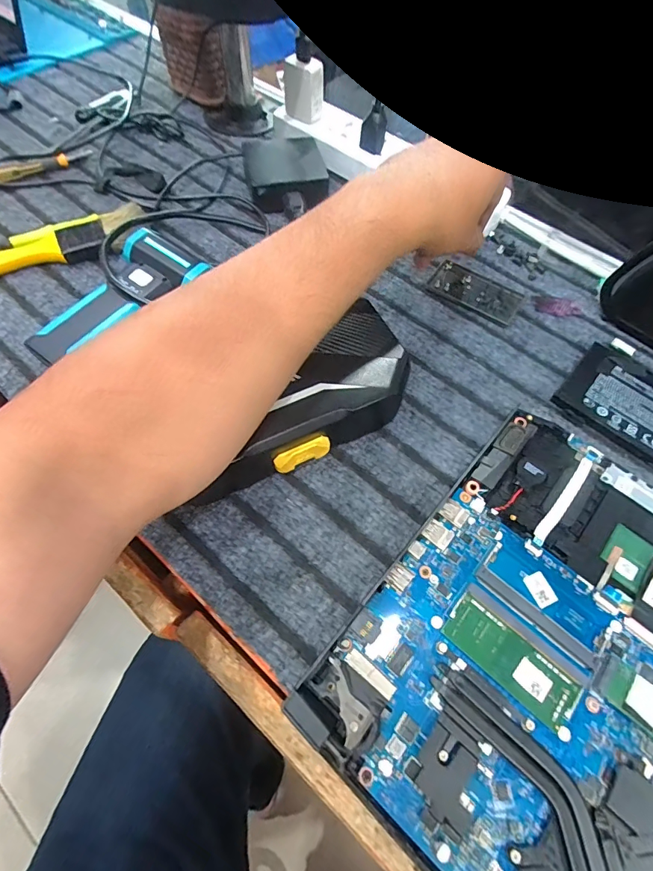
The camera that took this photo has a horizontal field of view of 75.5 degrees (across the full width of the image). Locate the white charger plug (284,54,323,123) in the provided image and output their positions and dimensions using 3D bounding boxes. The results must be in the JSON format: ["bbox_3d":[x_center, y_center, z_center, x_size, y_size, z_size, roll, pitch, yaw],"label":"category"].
[{"bbox_3d":[-0.022,-0.345,0.425,0.031,0.052,0.024,40,67,17],"label":"white charger plug"}]

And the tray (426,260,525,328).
[{"bbox_3d":[0.133,-0.128,0.374,0.078,0.005,0.045,29,63,14],"label":"tray"}]

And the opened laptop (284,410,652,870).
[{"bbox_3d":[0.192,0.163,0.205,0.351,0.015,0.241,38,65,18],"label":"opened laptop"}]

